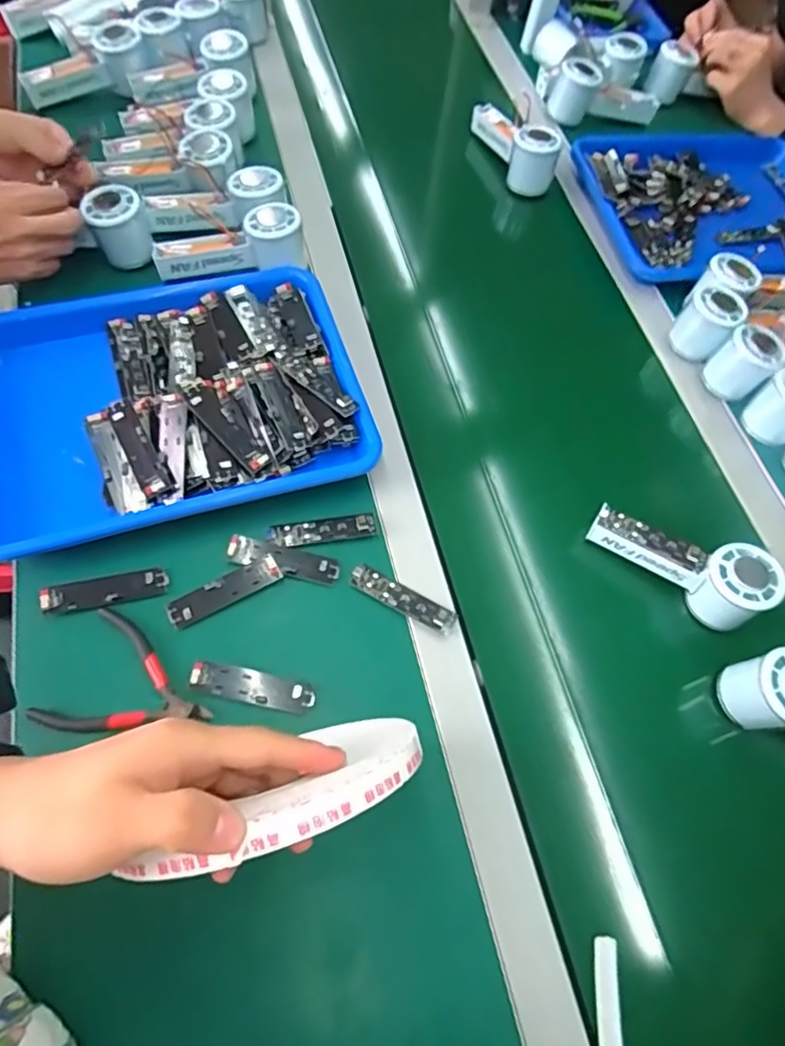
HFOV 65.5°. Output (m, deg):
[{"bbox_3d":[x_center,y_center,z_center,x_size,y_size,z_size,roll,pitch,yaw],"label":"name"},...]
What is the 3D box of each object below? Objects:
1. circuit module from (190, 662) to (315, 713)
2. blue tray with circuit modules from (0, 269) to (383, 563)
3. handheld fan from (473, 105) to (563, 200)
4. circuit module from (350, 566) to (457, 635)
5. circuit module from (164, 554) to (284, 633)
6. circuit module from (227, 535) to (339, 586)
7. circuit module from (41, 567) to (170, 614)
[{"bbox_3d":[-0.106,0.125,0.463,0.091,0.007,0.025,13,73,-6],"label":"circuit module"},{"bbox_3d":[-0.202,-0.111,0.552,0.342,0.044,0.245,-16,64,-12],"label":"blue tray with circuit modules"},{"bbox_3d":[0.156,-0.497,0.788,0.050,0.064,0.152,-18,64,-13],"label":"handheld fan"},{"bbox_3d":[0.009,0.063,0.506,0.092,0.008,0.023,26,63,10],"label":"circuit module"},{"bbox_3d":[-0.134,0.054,0.489,0.091,0.009,0.024,-26,66,-16],"label":"circuit module"},{"bbox_3d":[-0.091,0.030,0.509,0.091,0.008,0.023,13,62,3],"label":"circuit module"},{"bbox_3d":[-0.226,0.052,0.481,0.091,0.011,0.025,-13,63,-11],"label":"circuit module"}]

